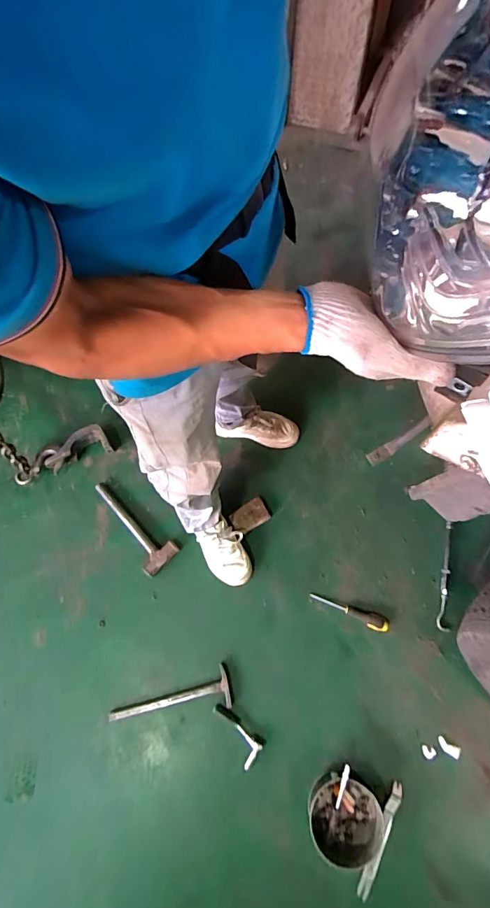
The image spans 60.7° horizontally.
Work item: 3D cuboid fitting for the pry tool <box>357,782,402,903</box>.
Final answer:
[{"bbox_3d":[0.299,0.846,0.919,0.028,0.014,0.221,27,74,12],"label":"pry tool"}]

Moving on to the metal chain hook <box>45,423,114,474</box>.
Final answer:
[{"bbox_3d":[-0.511,-0.016,1.284,0.194,0.075,0.092,-22,70,-4],"label":"metal chain hook"}]

